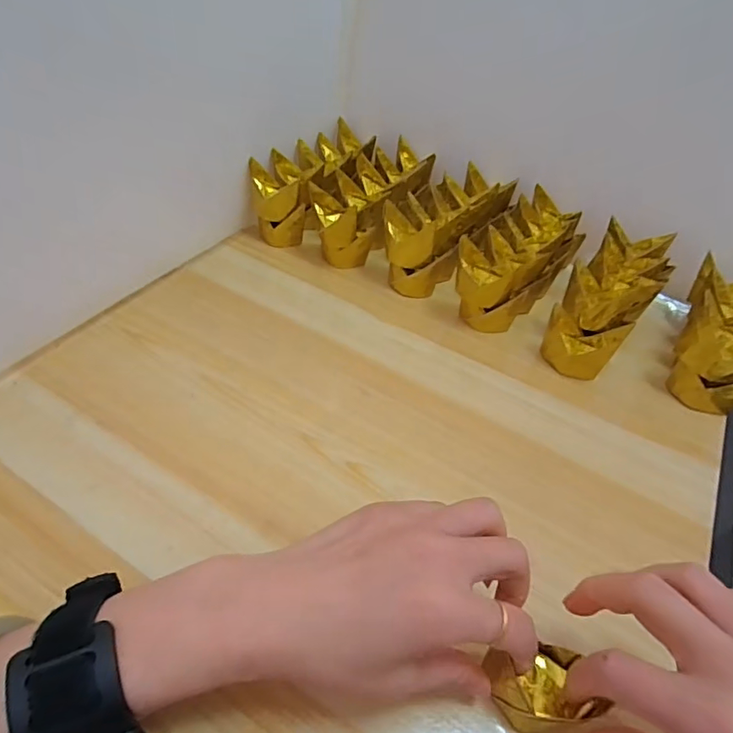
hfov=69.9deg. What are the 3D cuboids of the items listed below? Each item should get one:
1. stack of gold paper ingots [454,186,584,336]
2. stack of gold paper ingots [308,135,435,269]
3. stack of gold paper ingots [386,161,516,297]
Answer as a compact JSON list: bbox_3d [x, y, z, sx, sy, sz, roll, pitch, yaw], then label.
[{"bbox_3d":[0.148,-0.103,0.484,0.062,0.064,0.176,32,49,22],"label":"stack of gold paper ingots"},{"bbox_3d":[0.011,-0.167,0.533,0.078,0.065,0.174,26,47,17],"label":"stack of gold paper ingots"},{"bbox_3d":[0.078,-0.135,0.507,0.072,0.062,0.163,34,50,24],"label":"stack of gold paper ingots"}]

